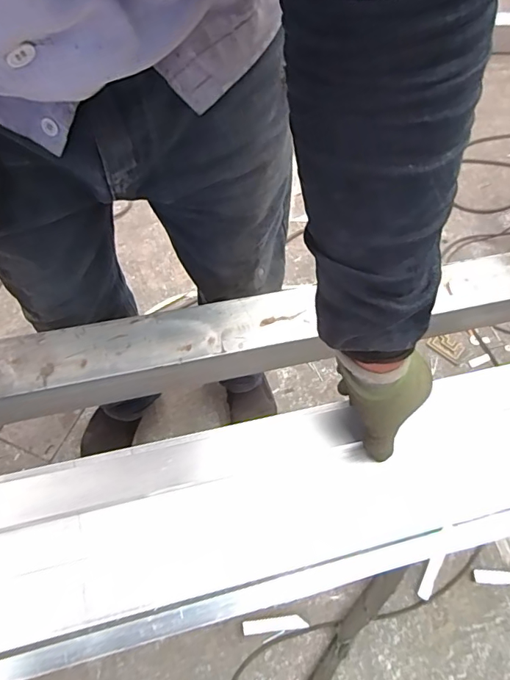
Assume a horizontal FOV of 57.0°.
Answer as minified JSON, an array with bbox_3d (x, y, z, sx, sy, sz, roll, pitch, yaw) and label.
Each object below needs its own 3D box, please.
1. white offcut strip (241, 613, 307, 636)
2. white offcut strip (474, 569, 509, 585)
[{"bbox_3d":[0.037,0.522,0.862,0.120,0.008,0.024,1,66,-15],"label":"white offcut strip"},{"bbox_3d":[0.503,0.475,0.938,0.137,0.015,0.024,4,60,-3],"label":"white offcut strip"}]

